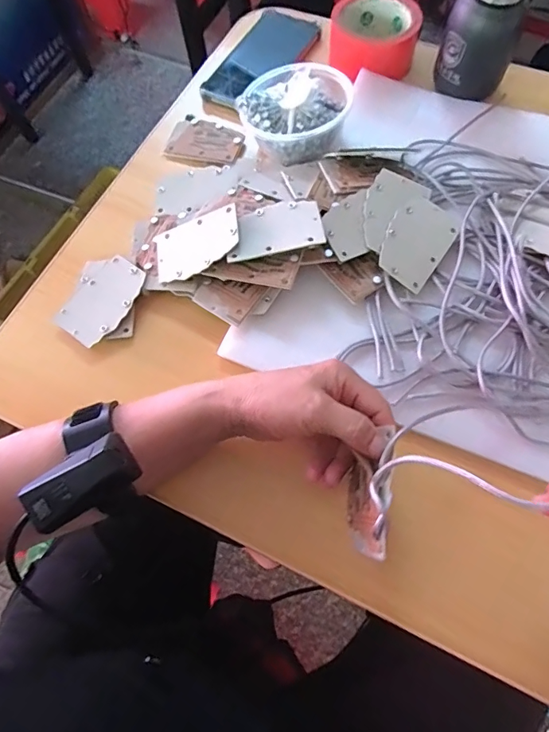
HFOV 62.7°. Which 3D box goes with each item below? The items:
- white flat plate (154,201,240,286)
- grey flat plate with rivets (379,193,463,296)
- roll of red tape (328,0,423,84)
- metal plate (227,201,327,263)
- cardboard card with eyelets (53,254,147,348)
[{"bbox_3d":[-0.070,-0.109,0.406,0.084,0.005,0.052,-18,69,22],"label":"white flat plate"},{"bbox_3d":[0.127,-0.112,0.403,0.055,0.005,0.084,35,75,4],"label":"grey flat plate with rivets"},{"bbox_3d":[0.111,-0.379,0.517,0.097,0.045,0.097,-1,68,3],"label":"roll of red tape"},{"bbox_3d":[0.000,-0.121,0.395,0.082,0.006,0.053,-9,63,1],"label":"metal plate"},{"bbox_3d":[-0.157,-0.061,0.412,0.052,0.006,0.085,32,76,18],"label":"cardboard card with eyelets"}]

